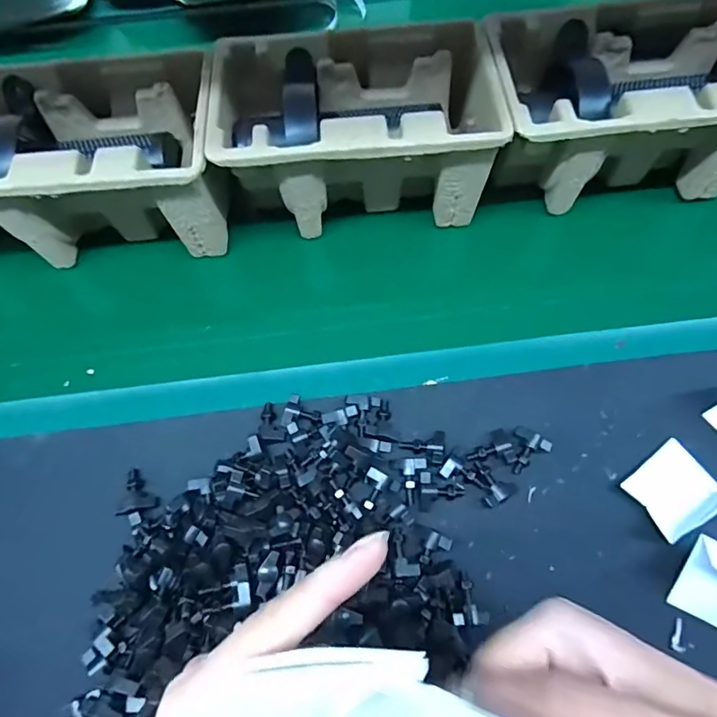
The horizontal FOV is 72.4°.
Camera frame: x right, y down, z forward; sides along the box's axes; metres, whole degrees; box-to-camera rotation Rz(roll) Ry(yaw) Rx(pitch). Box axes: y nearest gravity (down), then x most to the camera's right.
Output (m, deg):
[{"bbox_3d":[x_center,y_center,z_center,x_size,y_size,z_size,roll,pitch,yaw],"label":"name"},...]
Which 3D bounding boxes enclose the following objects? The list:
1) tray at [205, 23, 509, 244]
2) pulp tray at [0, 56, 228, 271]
[{"bbox_3d":[-0.001,-0.194,0.432,0.233,0.103,0.139,-4,66,0],"label":"tray"},{"bbox_3d":[-0.227,-0.163,0.419,0.216,0.102,0.135,-5,66,0],"label":"pulp tray"}]

